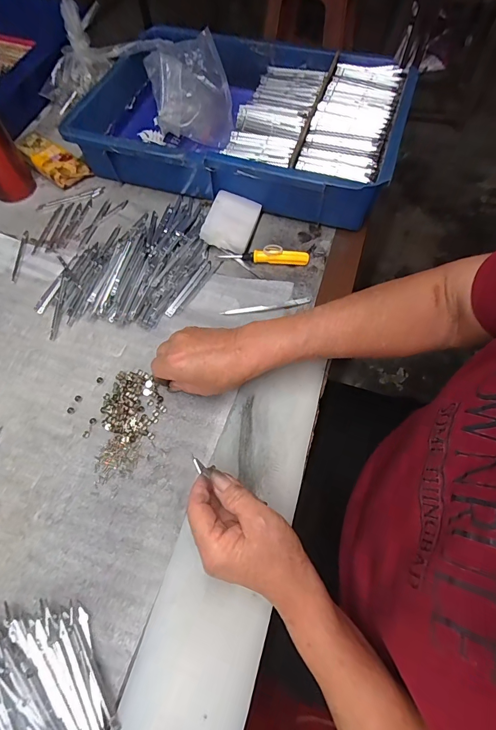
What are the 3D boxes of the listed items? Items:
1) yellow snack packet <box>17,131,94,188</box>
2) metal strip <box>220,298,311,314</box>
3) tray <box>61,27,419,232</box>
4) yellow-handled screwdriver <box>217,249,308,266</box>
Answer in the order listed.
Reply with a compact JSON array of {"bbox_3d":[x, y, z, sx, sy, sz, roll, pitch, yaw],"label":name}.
[{"bbox_3d":[-0.289,-0.302,0.542,0.108,0.033,0.051,38,70,17],"label":"yellow snack packet"},{"bbox_3d":[0.022,-0.070,0.440,0.108,0.007,0.011,-8,64,-5],"label":"metal strip"},{"bbox_3d":[-0.006,-0.351,0.538,0.416,0.099,0.275,16,65,8],"label":"tray"},{"bbox_3d":[0.021,-0.139,0.469,0.113,0.017,0.013,4,64,2],"label":"yellow-handled screwdriver"}]

